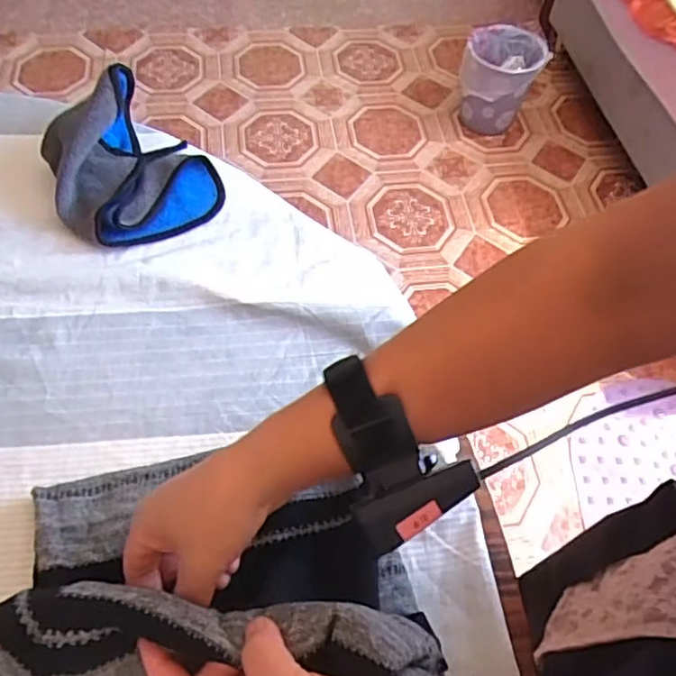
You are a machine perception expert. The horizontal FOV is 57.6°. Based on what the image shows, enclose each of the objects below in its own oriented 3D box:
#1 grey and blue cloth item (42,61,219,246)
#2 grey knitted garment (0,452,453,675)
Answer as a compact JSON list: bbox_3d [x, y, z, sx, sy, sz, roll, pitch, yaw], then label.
[{"bbox_3d":[-0.194,-0.176,0.564,0.143,0.080,0.168,-18,60,-15],"label":"grey and blue cloth item"},{"bbox_3d":[-0.083,0.131,0.327,0.210,0.110,0.194,-13,57,-10],"label":"grey knitted garment"}]

